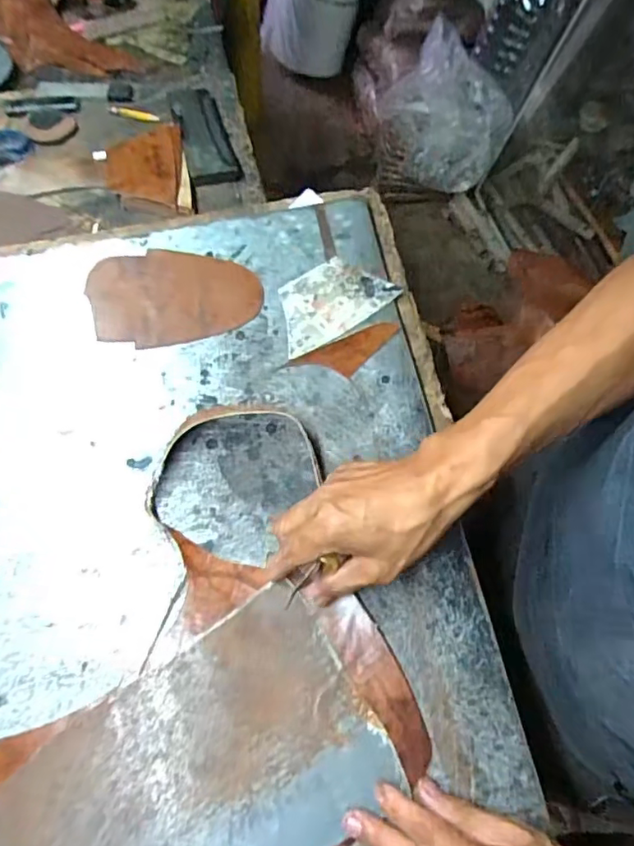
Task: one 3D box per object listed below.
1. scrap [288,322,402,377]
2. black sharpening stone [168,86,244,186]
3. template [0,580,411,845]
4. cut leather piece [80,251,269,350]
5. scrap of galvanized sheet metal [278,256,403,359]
[{"bbox_3d":[0.028,-0.063,0.505,0.100,0.004,0.036,-25,72,-6],"label":"scrap"},{"bbox_3d":[-0.126,-0.326,0.639,0.055,0.011,0.152,-14,66,-9],"label":"black sharpening stone"},{"bbox_3d":[-0.099,0.246,0.364,0.284,0.005,0.152,-32,70,-16],"label":"template"},{"bbox_3d":[-0.133,-0.121,0.529,0.154,0.006,0.100,-10,71,-2],"label":"cut leather piece"},{"bbox_3d":[0.012,-0.115,0.524,0.113,0.004,0.072,-31,74,-8],"label":"scrap of galvanized sheet metal"}]

